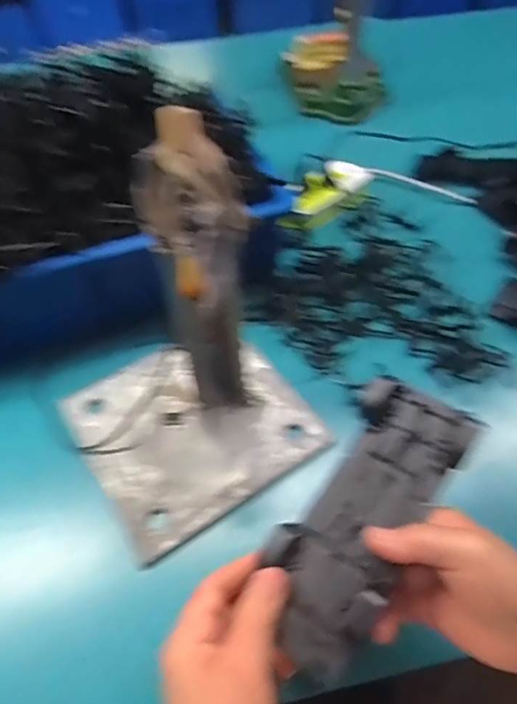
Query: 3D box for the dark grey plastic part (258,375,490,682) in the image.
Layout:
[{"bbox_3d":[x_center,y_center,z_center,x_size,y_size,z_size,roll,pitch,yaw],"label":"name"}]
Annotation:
[{"bbox_3d":[0.069,0.106,0.329,0.080,0.032,0.192,27,69,21],"label":"dark grey plastic part"}]

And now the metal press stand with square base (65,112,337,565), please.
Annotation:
[{"bbox_3d":[-0.065,-0.011,0.377,0.197,0.265,0.193,-29,55,-19],"label":"metal press stand with square base"}]

